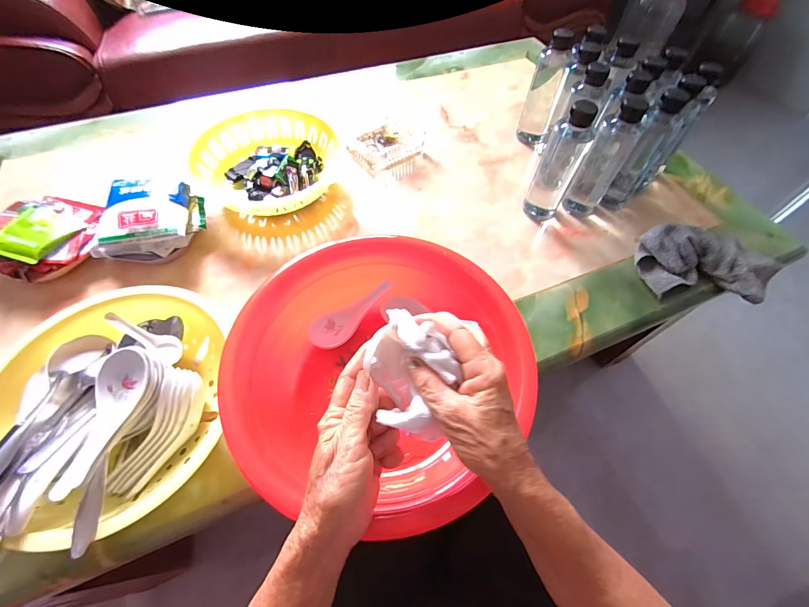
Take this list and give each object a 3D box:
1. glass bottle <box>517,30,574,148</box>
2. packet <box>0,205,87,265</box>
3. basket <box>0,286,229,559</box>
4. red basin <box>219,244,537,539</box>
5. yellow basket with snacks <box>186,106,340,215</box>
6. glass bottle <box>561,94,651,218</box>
[{"bbox_3d":[0.242,-0.362,0.619,0.052,0.176,0.057,16,59,8],"label":"glass bottle"},{"bbox_3d":[-0.510,-0.099,0.485,0.088,0.023,0.093,16,59,7],"label":"packet"},{"bbox_3d":[-0.314,0.108,0.373,0.223,0.086,0.263,-9,59,-8],"label":"basket"},{"bbox_3d":[-0.028,0.070,0.390,0.298,0.090,0.285,1,59,-2],"label":"red basin"},{"bbox_3d":[-0.232,-0.230,0.588,0.224,0.059,0.223,1,59,-2],"label":"yellow basket with snacks"},{"bbox_3d":[0.296,-0.209,0.522,0.051,0.178,0.041,34,63,17],"label":"glass bottle"}]

